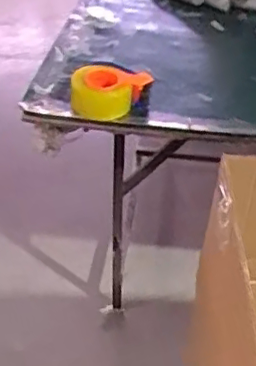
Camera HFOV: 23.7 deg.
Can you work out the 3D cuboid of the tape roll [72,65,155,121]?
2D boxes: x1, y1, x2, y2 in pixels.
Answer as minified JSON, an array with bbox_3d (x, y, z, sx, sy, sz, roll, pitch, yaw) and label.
[{"bbox_3d":[-0.037,-0.206,1.380,0.160,0.085,0.160,2,36,-1],"label":"tape roll"}]

